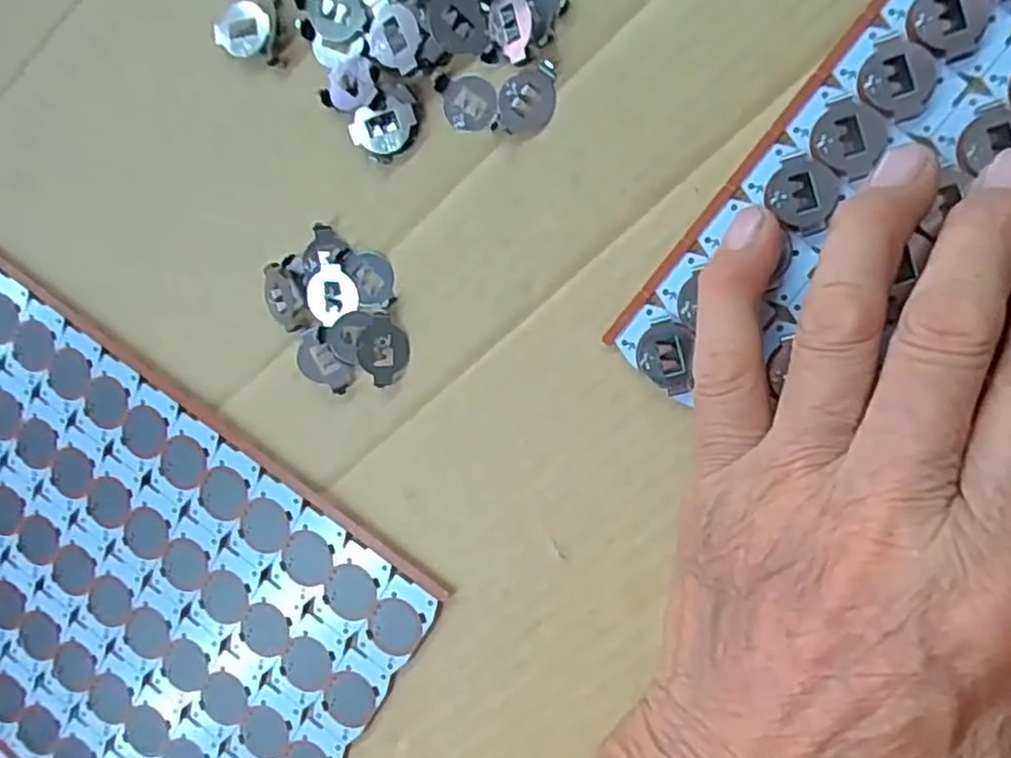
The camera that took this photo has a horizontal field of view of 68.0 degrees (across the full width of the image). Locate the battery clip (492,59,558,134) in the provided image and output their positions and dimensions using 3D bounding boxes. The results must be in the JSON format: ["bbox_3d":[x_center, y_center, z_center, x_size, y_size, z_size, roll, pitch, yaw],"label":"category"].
[{"bbox_3d":[0.006,-0.082,0.218,0.017,0.004,0.021,9,86,8],"label":"battery clip"}]

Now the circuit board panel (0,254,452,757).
[{"bbox_3d":[-0.159,0.062,0.267,0.250,0.006,0.150,34,101,13],"label":"circuit board panel"}]

